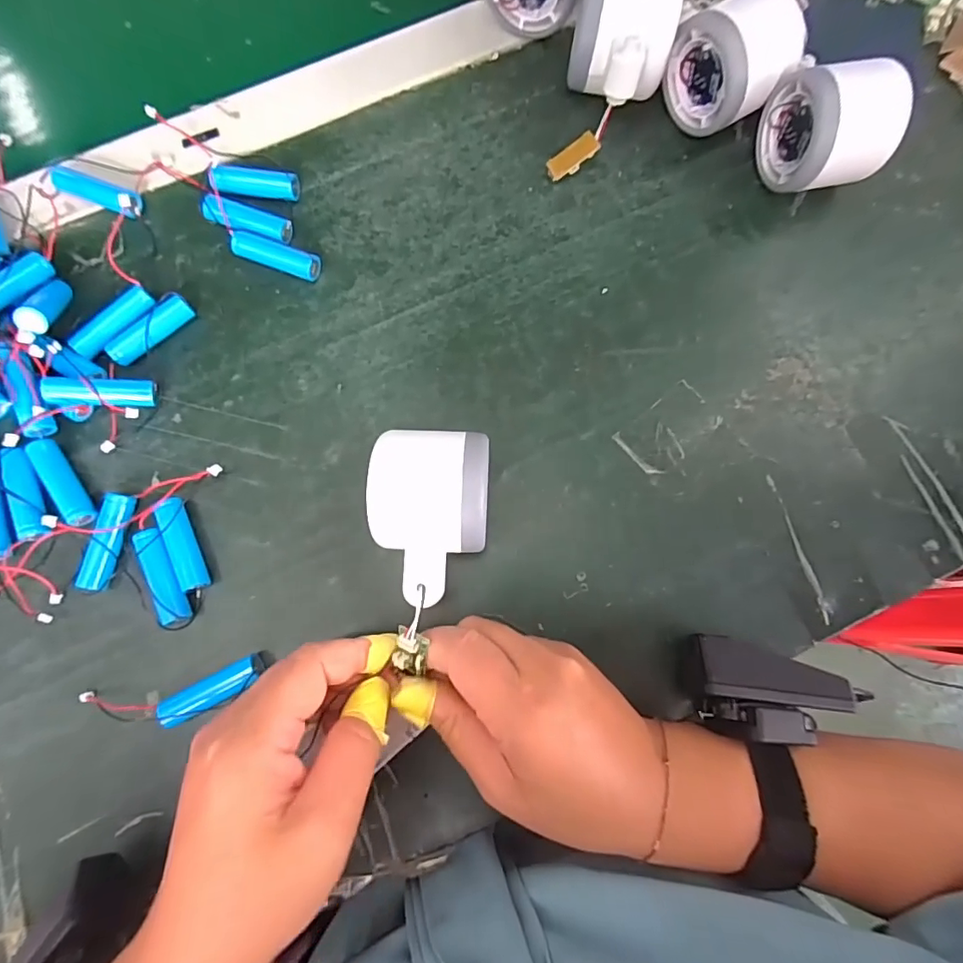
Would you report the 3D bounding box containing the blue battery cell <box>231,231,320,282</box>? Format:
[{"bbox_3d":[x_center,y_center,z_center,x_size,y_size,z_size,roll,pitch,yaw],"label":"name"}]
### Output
[{"bbox_3d":[-0.121,-0.132,0.305,0.048,0.015,0.015,15,80,2],"label":"blue battery cell"}]

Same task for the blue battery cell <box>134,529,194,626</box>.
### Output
[{"bbox_3d":[-0.165,0.050,0.271,0.014,0.015,0.050,-25,82,-5],"label":"blue battery cell"}]

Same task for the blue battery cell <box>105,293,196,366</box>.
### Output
[{"bbox_3d":[-0.187,-0.085,0.294,0.050,0.015,0.014,-41,83,-7],"label":"blue battery cell"}]

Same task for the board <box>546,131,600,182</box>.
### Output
[{"bbox_3d":[0.056,-0.198,0.316,0.032,0.005,0.014,-32,82,14],"label":"board"}]

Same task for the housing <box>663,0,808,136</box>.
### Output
[{"bbox_3d":[0.148,-0.247,0.307,0.056,0.060,0.056,-33,82,-6],"label":"housing"}]

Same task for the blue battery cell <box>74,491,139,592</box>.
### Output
[{"bbox_3d":[-0.197,0.032,0.273,0.012,0.015,0.050,10,80,1],"label":"blue battery cell"}]

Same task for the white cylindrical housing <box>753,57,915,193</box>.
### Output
[{"bbox_3d":[0.202,-0.204,0.301,0.060,0.059,0.060,0,80,-1],"label":"white cylindrical housing"}]

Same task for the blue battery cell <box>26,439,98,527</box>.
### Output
[{"bbox_3d":[-0.225,0.002,0.277,0.012,0.013,0.051,-34,82,-6],"label":"blue battery cell"}]

